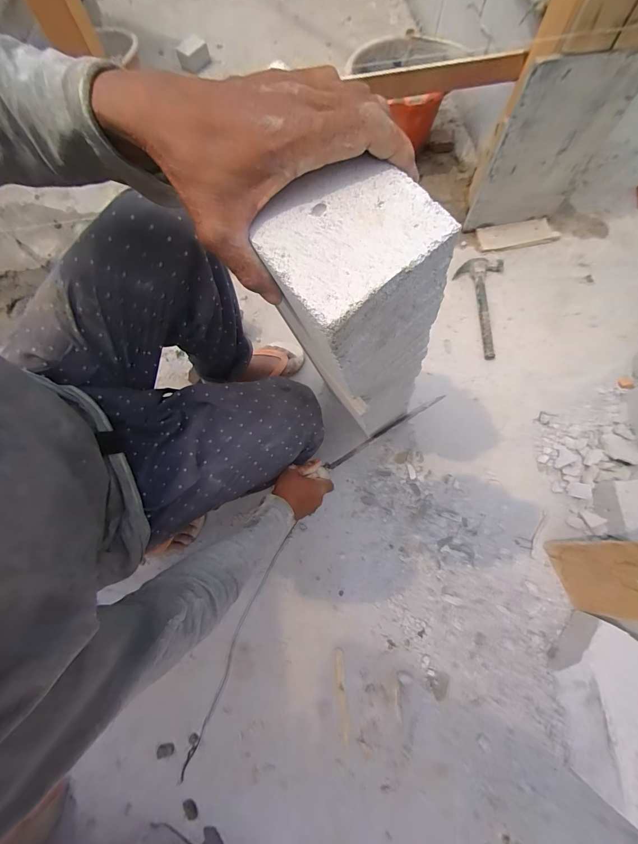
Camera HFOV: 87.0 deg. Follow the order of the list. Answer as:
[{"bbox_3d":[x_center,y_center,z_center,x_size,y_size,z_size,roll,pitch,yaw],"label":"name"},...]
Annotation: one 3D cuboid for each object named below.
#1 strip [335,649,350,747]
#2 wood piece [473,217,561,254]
[{"bbox_3d":[0.043,0.517,0.637,0.018,0.004,0.147,-6,73,1],"label":"strip"},{"bbox_3d":[0.546,-0.515,0.933,0.215,0.025,0.077,-10,73,-1],"label":"wood piece"}]

